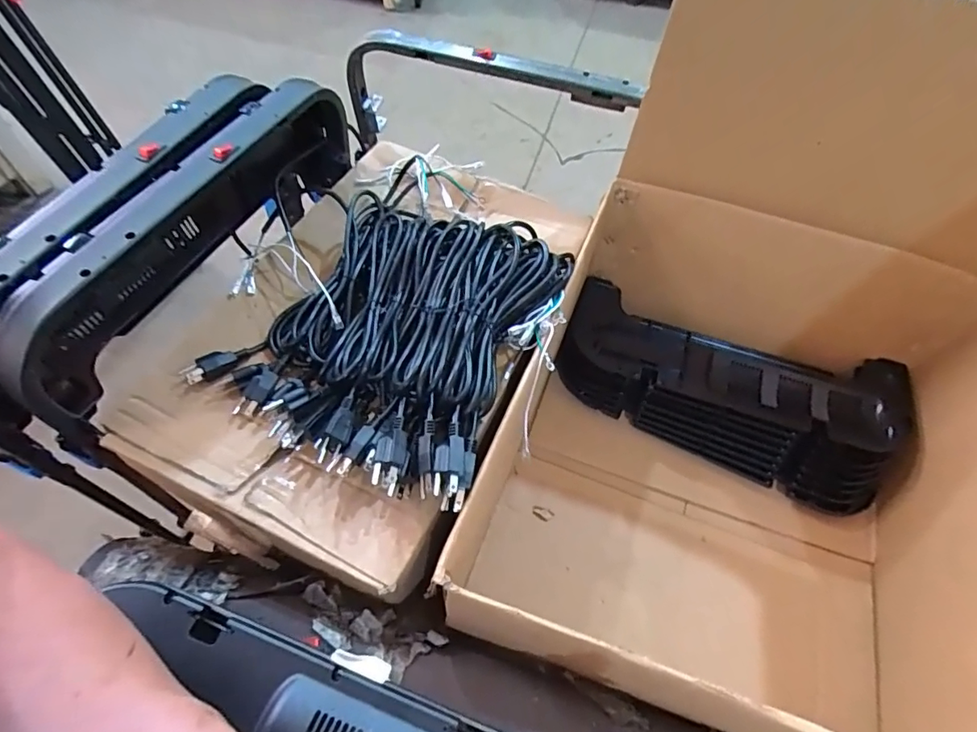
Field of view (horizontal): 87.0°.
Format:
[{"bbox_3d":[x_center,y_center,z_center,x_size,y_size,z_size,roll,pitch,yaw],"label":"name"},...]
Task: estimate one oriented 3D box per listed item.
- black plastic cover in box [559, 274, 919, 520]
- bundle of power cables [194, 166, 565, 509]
[{"bbox_3d":[0.364,0.042,0.783,0.465,0.113,0.215,18,58,9],"label":"black plastic cover in box"},{"bbox_3d":[-0.095,-0.075,0.584,0.350,0.078,0.390,28,60,14],"label":"bundle of power cables"}]

